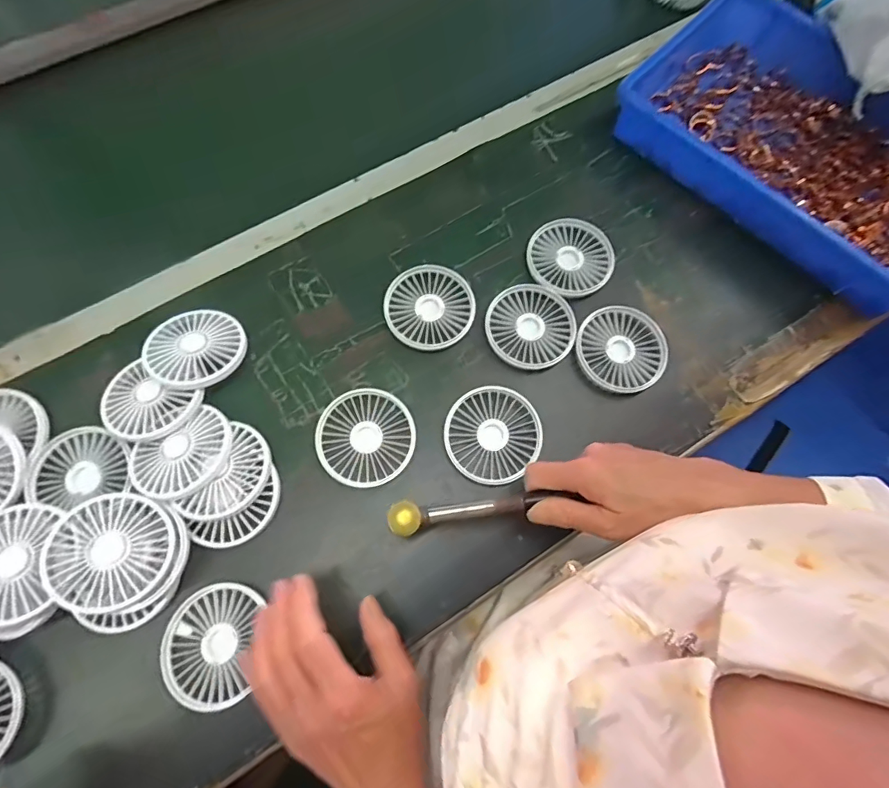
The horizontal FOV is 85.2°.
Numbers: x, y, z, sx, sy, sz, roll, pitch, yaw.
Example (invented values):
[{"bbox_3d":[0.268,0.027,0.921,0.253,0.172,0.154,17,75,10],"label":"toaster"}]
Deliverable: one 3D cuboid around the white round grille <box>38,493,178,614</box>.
[{"bbox_3d":[-0.261,0.124,0.380,0.085,0.019,0.085,8,64,-17],"label":"white round grille"}]

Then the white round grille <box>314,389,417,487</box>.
[{"bbox_3d":[-0.072,0.040,0.444,0.088,0.010,0.085,1,73,-2],"label":"white round grille"}]

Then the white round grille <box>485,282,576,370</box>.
[{"bbox_3d":[0.085,-0.068,0.479,0.086,0.008,0.088,1,73,-2],"label":"white round grille"}]

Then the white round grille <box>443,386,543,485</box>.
[{"bbox_3d":[0.045,0.037,0.445,0.087,0.011,0.085,1,73,-2],"label":"white round grille"}]

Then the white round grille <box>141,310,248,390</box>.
[{"bbox_3d":[-0.229,-0.043,0.444,0.085,0.010,0.081,2,60,-4],"label":"white round grille"}]

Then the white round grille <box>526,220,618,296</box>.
[{"bbox_3d":[0.130,-0.142,0.504,0.088,0.015,0.083,1,73,-2],"label":"white round grille"}]

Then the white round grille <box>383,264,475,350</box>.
[{"bbox_3d":[-0.016,-0.087,0.484,0.086,0.010,0.088,1,73,-2],"label":"white round grille"}]

